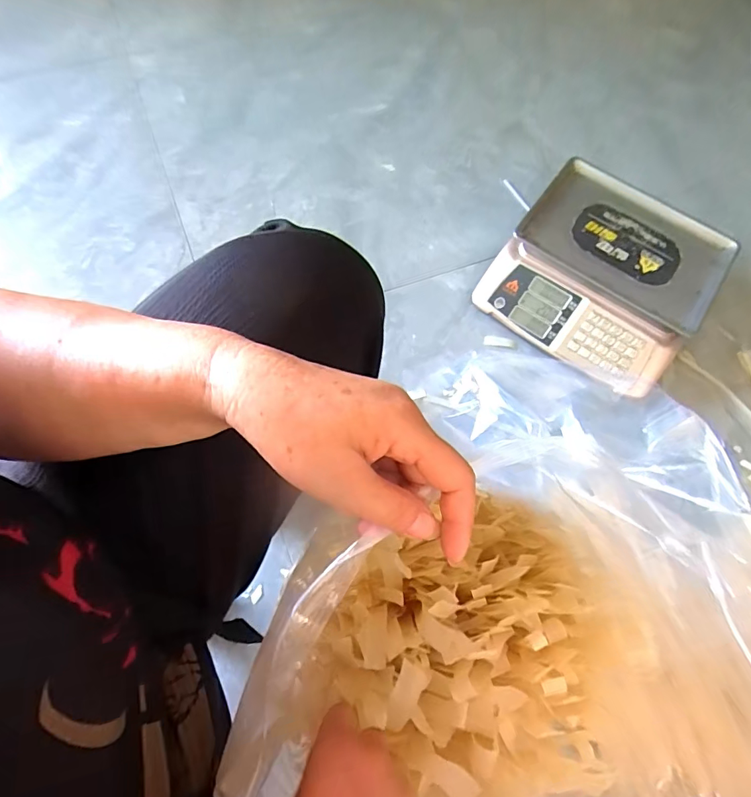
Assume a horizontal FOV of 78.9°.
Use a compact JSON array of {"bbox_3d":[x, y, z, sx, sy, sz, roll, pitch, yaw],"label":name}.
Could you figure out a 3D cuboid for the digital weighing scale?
[{"bbox_3d":[0.409,-0.220,0.827,0.343,0.107,0.345,37,71,12],"label":"digital weighing scale"}]

